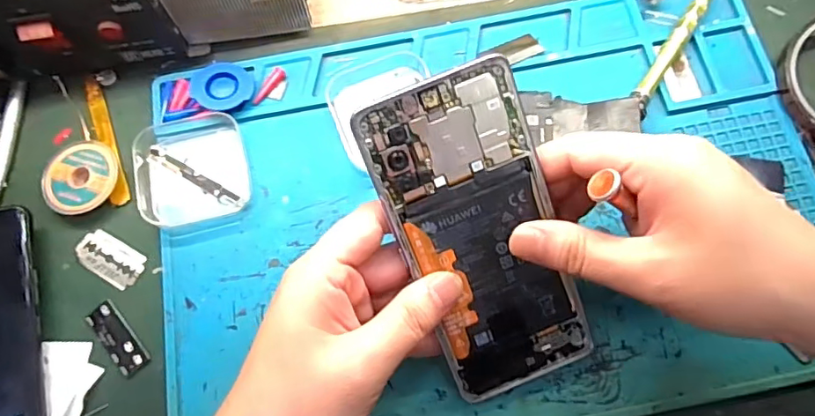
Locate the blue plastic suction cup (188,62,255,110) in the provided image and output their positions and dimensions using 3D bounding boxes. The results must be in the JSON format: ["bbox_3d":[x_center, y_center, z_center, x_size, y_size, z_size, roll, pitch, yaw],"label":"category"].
[{"bbox_3d":[-0.113,-0.074,0.326,0.035,0.010,0.033,-1,74,2],"label":"blue plastic suction cup"}]

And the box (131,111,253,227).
[{"bbox_3d":[-0.128,-0.025,0.314,0.063,0.010,0.067,-13,74,-2],"label":"box"}]

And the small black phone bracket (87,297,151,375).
[{"bbox_3d":[-0.160,0.071,0.291,0.017,0.004,0.043,-41,76,-10],"label":"small black phone bracket"}]

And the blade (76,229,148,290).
[{"bbox_3d":[-0.173,0.030,0.308,0.041,0.004,0.024,28,65,8],"label":"blade"}]

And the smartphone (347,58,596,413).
[{"bbox_3d":[0.036,0.017,0.248,0.071,0.004,0.157,-23,107,-5],"label":"smartphone"}]

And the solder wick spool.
[{"bbox_3d":[-0.194,-0.018,0.314,0.042,0.011,0.044,-1,74,2],"label":"solder wick spool"}]

